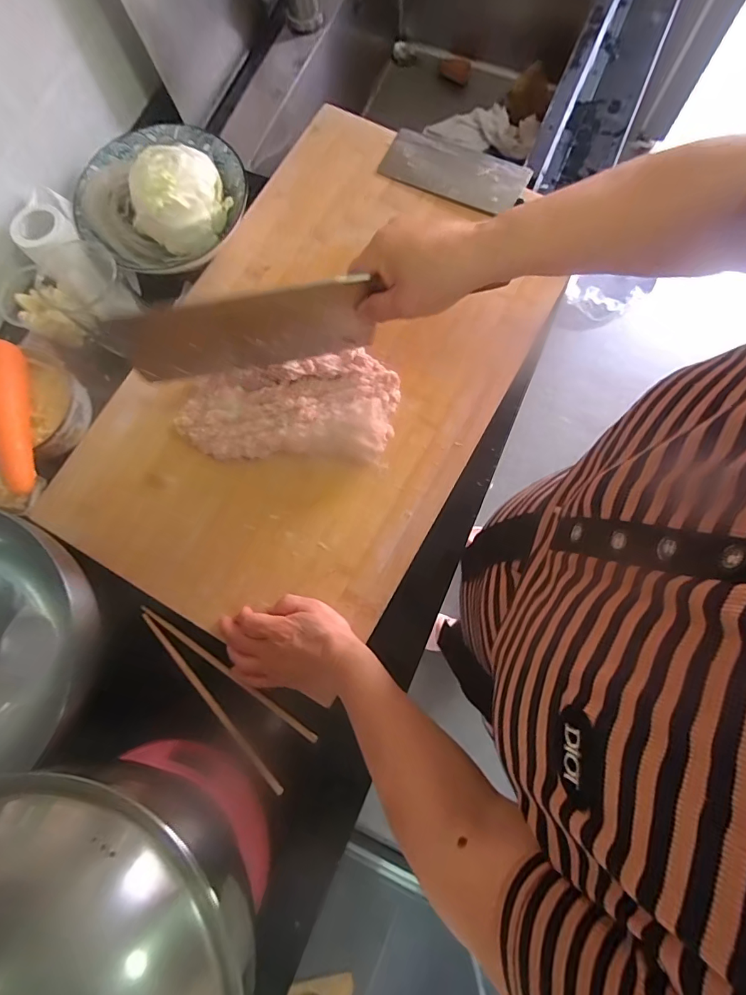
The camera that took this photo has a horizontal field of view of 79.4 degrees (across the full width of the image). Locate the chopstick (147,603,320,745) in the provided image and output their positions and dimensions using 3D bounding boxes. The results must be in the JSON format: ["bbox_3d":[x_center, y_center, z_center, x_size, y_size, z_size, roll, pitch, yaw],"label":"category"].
[{"bbox_3d":[-0.154,0.184,0.474,0.226,0.008,0.011,34,81,8],"label":"chopstick"}]

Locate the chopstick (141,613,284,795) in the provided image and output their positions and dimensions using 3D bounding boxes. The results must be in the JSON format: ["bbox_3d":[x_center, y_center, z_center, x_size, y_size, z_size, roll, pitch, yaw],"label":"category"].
[{"bbox_3d":[-0.170,0.212,0.469,0.010,0.007,0.228,-41,80,-6],"label":"chopstick"}]

